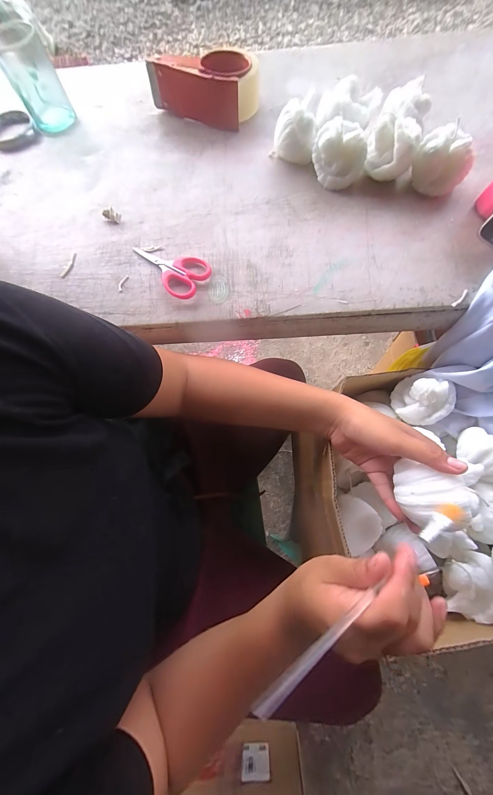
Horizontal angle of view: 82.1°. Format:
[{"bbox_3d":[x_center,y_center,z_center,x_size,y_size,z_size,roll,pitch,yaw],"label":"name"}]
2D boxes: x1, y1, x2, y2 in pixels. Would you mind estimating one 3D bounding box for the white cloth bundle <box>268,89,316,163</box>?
[{"bbox_3d":[0.068,-0.377,0.403,0.058,0.063,0.048,7,73,4],"label":"white cloth bundle"}]

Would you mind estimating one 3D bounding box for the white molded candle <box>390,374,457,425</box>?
[{"bbox_3d":[0.232,0.003,0.372,0.064,0.046,0.066,0,72,2],"label":"white molded candle"}]

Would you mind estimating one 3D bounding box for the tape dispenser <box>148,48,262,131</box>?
[{"bbox_3d":[-0.062,-0.502,0.448,0.164,0.063,0.087,17,74,7],"label":"tape dispenser"}]

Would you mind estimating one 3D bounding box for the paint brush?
[{"bbox_3d":[0.093,0.135,0.197,0.206,0.014,0.014,-25,73,-25],"label":"paint brush"}]

